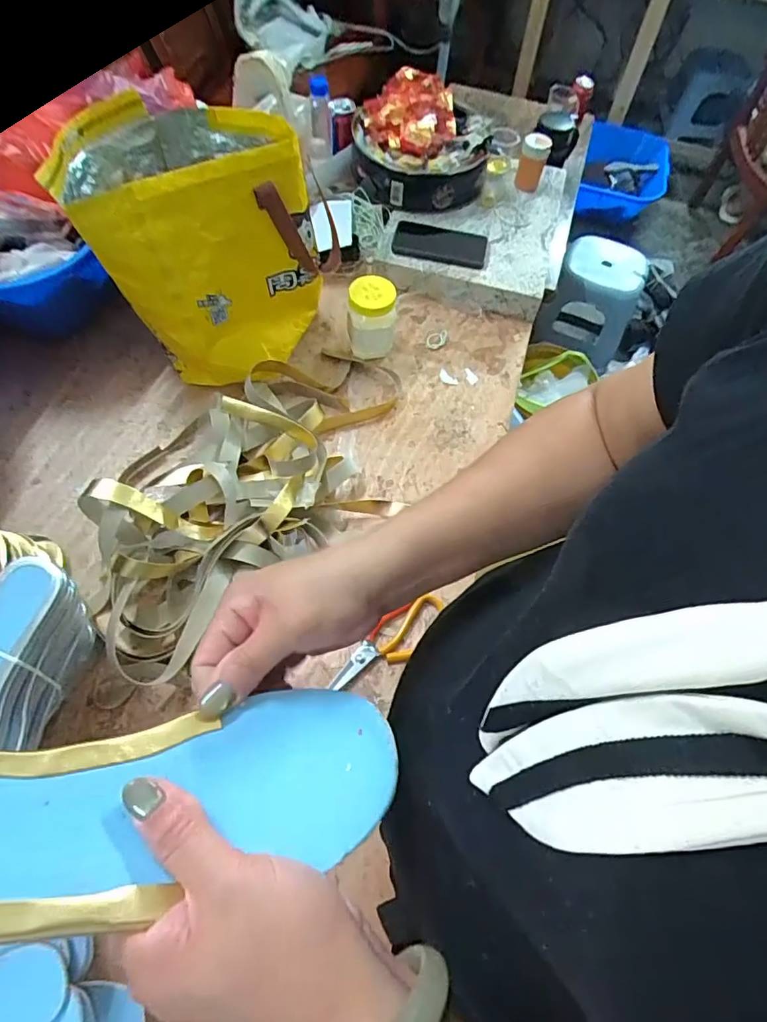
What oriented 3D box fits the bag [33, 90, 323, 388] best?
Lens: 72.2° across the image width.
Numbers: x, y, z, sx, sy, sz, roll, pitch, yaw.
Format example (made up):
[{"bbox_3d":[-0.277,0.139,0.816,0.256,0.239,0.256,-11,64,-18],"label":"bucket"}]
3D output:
[{"bbox_3d":[-0.258,-0.366,0.751,0.285,0.278,0.280,-35,69,-20],"label":"bag"}]

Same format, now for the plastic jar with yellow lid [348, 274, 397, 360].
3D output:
[{"bbox_3d":[-0.019,-0.300,0.826,0.069,0.113,0.062,4,61,-2],"label":"plastic jar with yellow lid"}]

